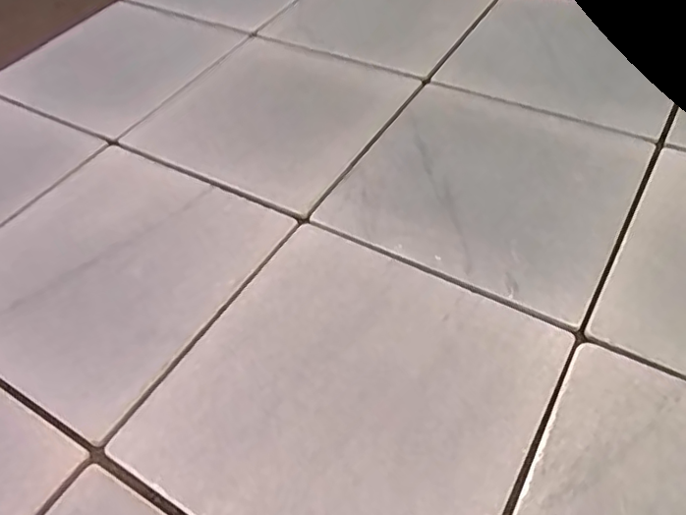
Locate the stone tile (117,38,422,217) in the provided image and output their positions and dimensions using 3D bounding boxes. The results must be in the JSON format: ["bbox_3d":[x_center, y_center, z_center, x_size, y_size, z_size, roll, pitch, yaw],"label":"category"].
[{"bbox_3d":[-0.093,-0.205,0.781,0.294,0.022,0.307,24,55,23],"label":"stone tile"}]

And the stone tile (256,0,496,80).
[{"bbox_3d":[0.071,-0.415,0.952,0.303,0.012,0.299,25,55,23],"label":"stone tile"}]

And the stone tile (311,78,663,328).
[{"bbox_3d":[0.168,-0.089,0.670,0.303,0.021,0.300,23,55,22],"label":"stone tile"}]

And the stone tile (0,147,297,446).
[{"bbox_3d":[-0.256,0.006,0.619,0.298,0.012,0.299,24,55,22],"label":"stone tile"}]

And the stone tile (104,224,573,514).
[{"bbox_3d":[0.005,0.120,0.499,0.298,0.011,0.293,24,55,23],"label":"stone tile"}]

